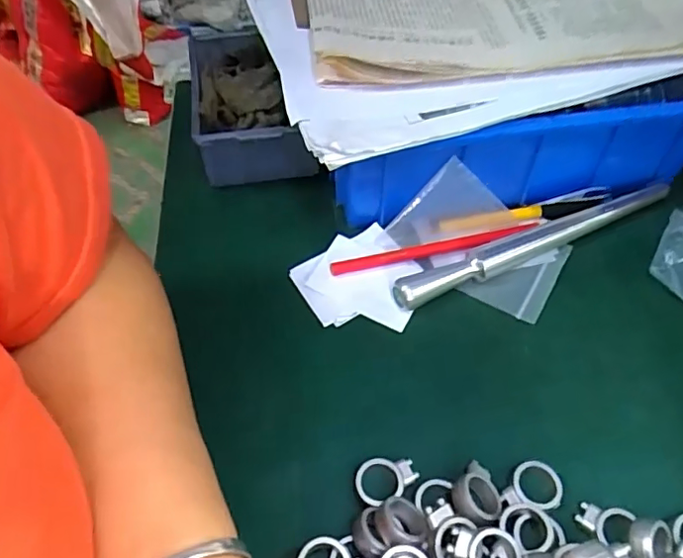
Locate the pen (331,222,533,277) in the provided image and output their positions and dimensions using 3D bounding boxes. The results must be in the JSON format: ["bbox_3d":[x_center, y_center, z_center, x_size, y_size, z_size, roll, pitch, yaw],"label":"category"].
[{"bbox_3d":[0.067,-0.022,0.399,0.152,0.009,0.013,-9,53,-8],"label":"pen"}]

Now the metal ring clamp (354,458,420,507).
[{"bbox_3d":[0.024,0.106,0.300,0.034,0.004,0.023,-21,55,-16],"label":"metal ring clamp"}]

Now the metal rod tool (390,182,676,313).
[{"bbox_3d":[0.142,-0.026,0.401,0.229,0.021,0.018,-19,55,-15],"label":"metal rod tool"}]

